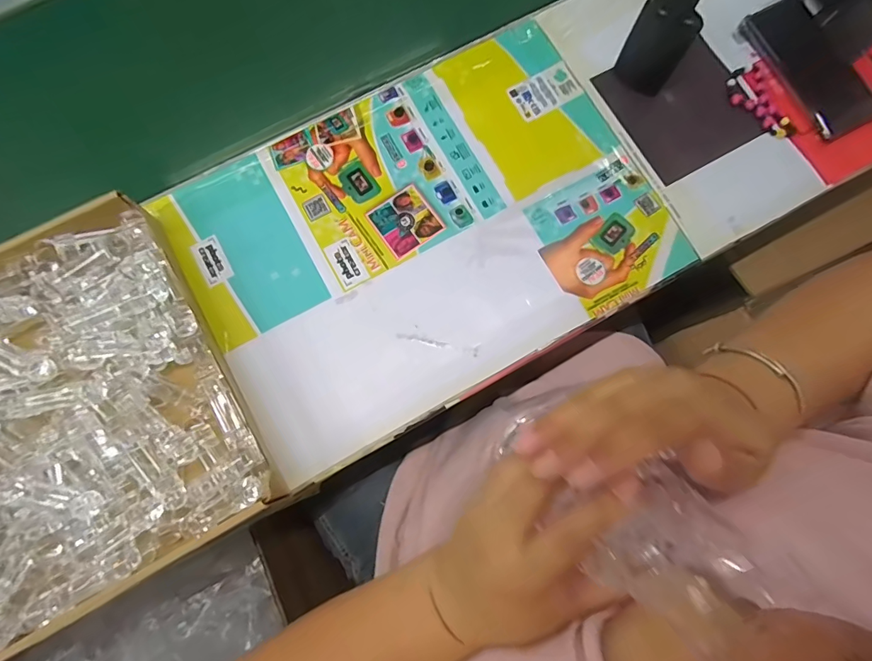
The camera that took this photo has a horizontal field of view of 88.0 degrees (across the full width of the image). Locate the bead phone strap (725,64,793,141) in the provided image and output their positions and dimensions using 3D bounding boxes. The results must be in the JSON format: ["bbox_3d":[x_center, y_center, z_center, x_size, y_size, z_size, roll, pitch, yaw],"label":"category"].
[{"bbox_3d":[0.346,-0.243,0.482,0.052,0.006,0.085,-23,80,-4],"label":"bead phone strap"}]

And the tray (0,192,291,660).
[{"bbox_3d":[-0.324,0.072,0.396,0.277,0.063,0.316,-29,80,-5],"label":"tray"}]

